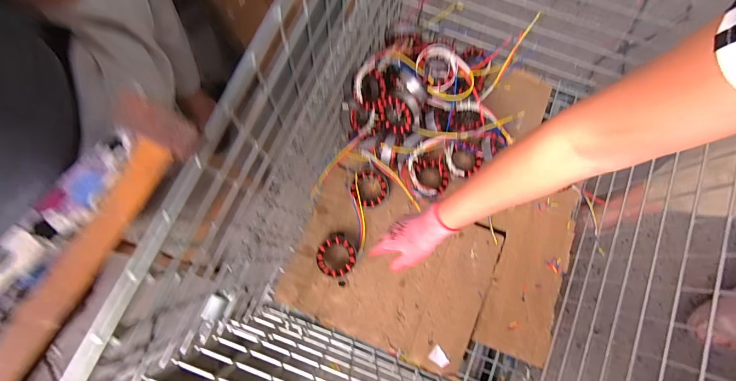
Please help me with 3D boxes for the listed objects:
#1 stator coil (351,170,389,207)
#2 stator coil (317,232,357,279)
[{"bbox_3d":[0.003,0.000,0.744,0.082,0.047,0.084,0,79,0],"label":"stator coil"},{"bbox_3d":[-0.068,0.144,0.711,0.082,0.045,0.086,0,79,0],"label":"stator coil"}]

